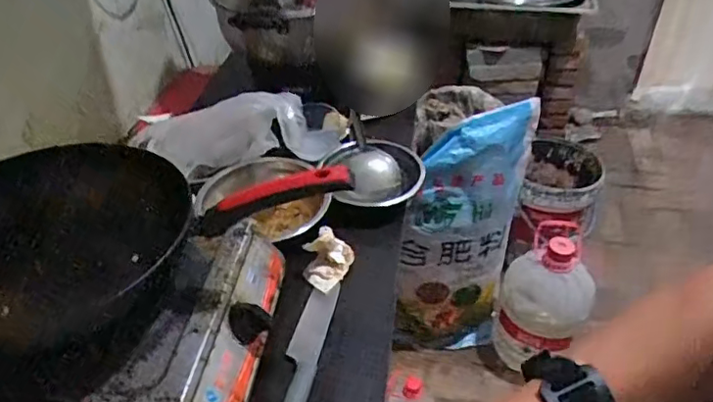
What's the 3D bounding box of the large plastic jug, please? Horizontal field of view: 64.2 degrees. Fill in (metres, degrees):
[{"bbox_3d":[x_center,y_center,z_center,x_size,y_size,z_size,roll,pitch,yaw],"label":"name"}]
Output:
[{"bbox_3d":[0.488,0.241,1.448,0.193,0.366,0.239,26,46,29],"label":"large plastic jug"}]

